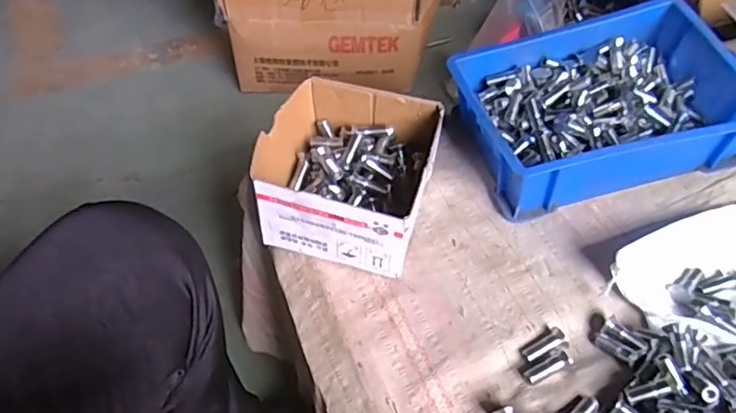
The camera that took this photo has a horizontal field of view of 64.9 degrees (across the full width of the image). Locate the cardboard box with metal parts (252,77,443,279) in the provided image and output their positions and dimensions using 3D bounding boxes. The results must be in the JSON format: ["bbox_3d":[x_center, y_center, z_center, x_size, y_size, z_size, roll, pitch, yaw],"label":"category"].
[{"bbox_3d":[-0.015,-0.031,0.517,0.141,0.075,0.150,13,51,11],"label":"cardboard box with metal parts"}]

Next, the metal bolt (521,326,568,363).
[{"bbox_3d":[0.139,0.110,0.452,0.036,0.011,0.015,-22,53,-17],"label":"metal bolt"}]

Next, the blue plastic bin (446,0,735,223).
[{"bbox_3d":[0.225,-0.094,0.568,0.246,0.099,0.171,-10,50,-8],"label":"blue plastic bin"}]

